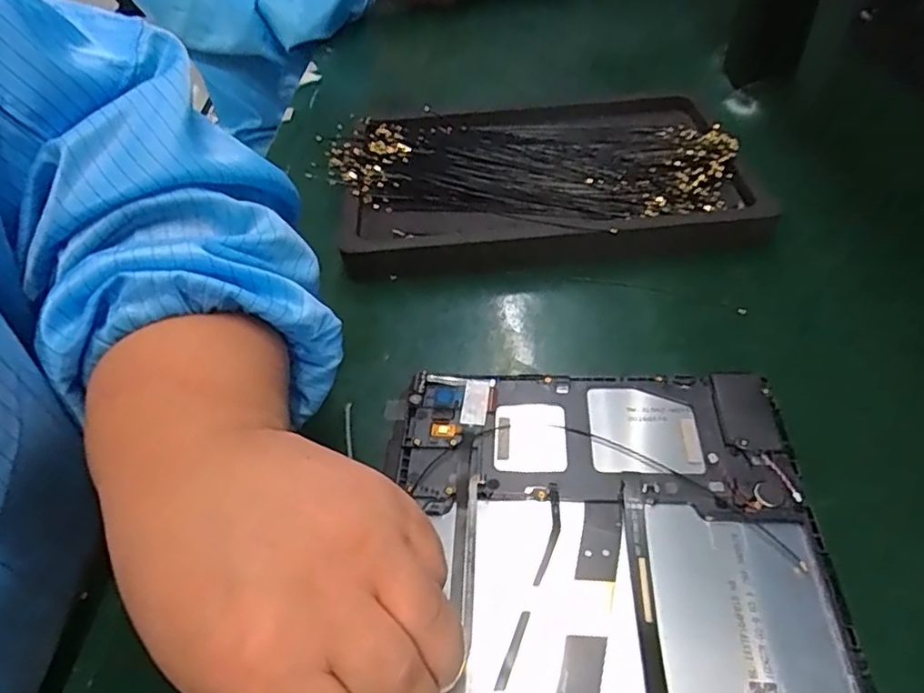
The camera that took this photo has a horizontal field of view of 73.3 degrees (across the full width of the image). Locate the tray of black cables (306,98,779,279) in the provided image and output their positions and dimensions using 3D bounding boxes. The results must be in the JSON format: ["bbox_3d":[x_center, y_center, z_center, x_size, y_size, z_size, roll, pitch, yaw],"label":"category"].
[{"bbox_3d":[0.043,-0.108,0.394,0.253,0.029,0.158,-3,47,3],"label":"tray of black cables"}]

